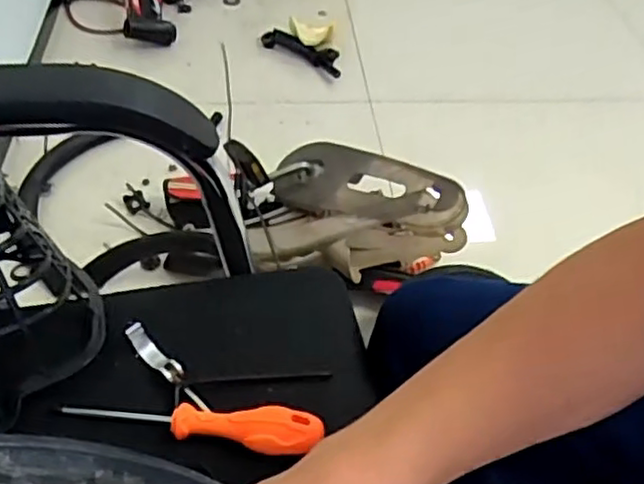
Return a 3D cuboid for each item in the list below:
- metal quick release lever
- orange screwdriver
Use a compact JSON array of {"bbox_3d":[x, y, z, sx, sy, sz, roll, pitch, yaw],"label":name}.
[{"bbox_3d":[-0.128,0.085,0.517,0.061,0.021,0.014,35,53,26],"label":"metal quick release lever"},{"bbox_3d":[-0.092,0.128,0.476,0.183,0.025,0.030,6,46,1],"label":"orange screwdriver"}]

